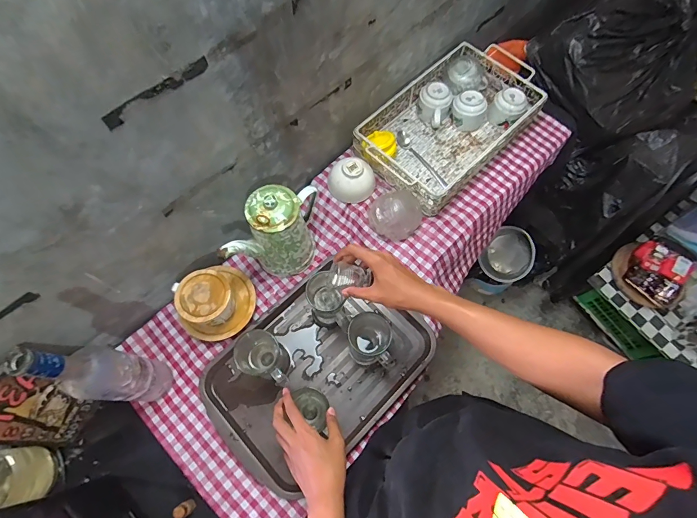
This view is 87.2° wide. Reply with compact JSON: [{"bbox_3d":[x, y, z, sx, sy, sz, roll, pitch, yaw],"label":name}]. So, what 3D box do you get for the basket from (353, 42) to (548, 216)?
[{"bbox_3d":[0.240,-0.325,0.886,0.435,0.087,0.267,-42,74,-16],"label":"basket"}]

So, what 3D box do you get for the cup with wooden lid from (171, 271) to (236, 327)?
[{"bbox_3d":[-0.273,0.081,0.714,0.102,0.079,0.094,0,68,-1],"label":"cup with wooden lid"}]

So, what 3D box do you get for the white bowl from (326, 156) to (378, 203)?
[{"bbox_3d":[0.008,-0.184,0.833,0.111,0.059,0.093,-1,68,-2],"label":"white bowl"}]

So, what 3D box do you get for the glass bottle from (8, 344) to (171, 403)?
[{"bbox_3d":[-0.377,0.178,0.573,0.074,0.340,0.074,16,68,5],"label":"glass bottle"}]

